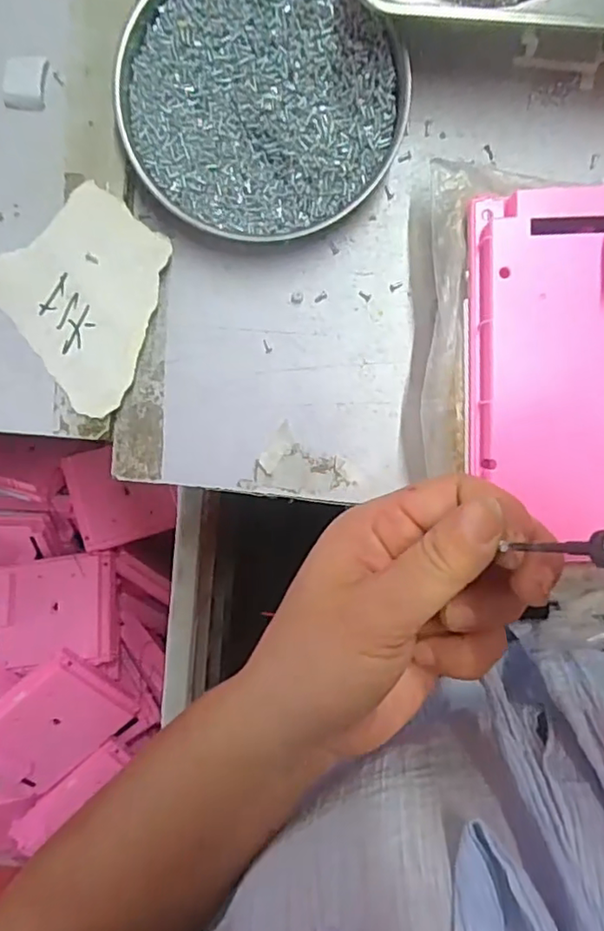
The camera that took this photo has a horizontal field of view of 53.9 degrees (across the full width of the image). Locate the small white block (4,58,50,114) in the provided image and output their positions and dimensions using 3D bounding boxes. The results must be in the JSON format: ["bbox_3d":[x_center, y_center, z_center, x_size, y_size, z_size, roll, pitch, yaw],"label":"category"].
[{"bbox_3d":[-0.139,-0.191,0.296,0.022,0.004,0.025,9,94,1],"label":"small white block"}]

